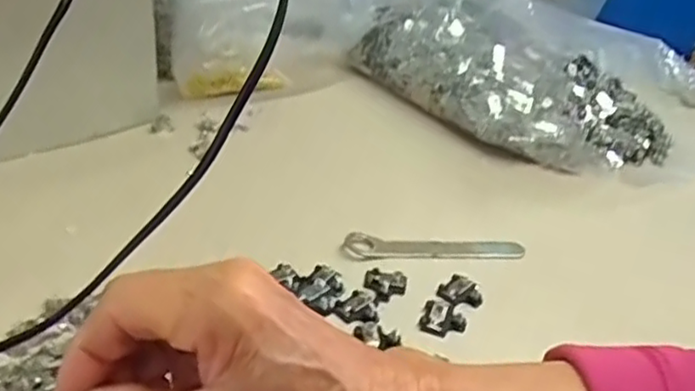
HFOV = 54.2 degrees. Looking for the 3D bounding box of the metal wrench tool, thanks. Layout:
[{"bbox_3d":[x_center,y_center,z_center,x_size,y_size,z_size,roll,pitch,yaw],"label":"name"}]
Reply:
[{"bbox_3d":[0.058,0.032,0.436,0.117,0.005,0.020,3,33,-8],"label":"metal wrench tool"}]

